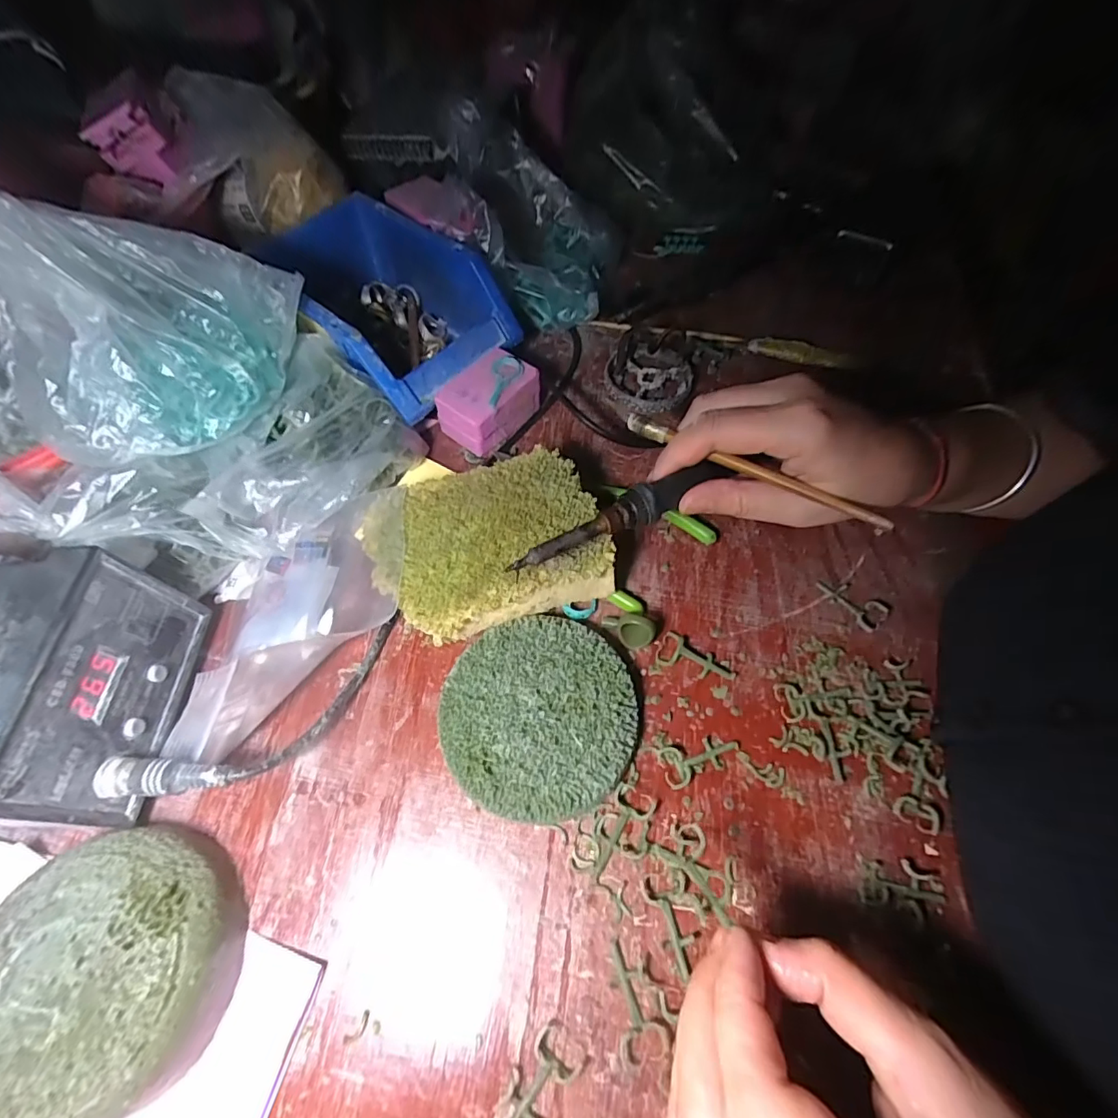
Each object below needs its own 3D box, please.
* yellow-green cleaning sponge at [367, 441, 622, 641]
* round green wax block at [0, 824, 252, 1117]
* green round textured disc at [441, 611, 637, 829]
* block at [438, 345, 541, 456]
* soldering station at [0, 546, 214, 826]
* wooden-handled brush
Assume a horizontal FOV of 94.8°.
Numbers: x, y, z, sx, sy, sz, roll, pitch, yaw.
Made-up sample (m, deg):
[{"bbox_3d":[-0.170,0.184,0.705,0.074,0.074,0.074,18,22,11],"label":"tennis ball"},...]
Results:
[{"bbox_3d":[-0.044,-0.006,0.314,0.130,0.050,0.097,-18,63,-9],"label":"yellow-green cleaning sponge"},{"bbox_3d":[-0.193,0.175,0.222,0.097,0.036,0.097,0,61,0],"label":"round green wax block"},{"bbox_3d":[-0.011,0.083,0.279,0.102,0.024,0.102,0,61,0],"label":"green round textured disc"},{"bbox_3d":[-0.052,-0.117,0.383,0.047,0.040,0.068,38,68,19],"label":"block"},{"bbox_3d":[-0.281,0.057,0.247,0.139,0.076,0.121,0,61,1],"label":"soldering station"},{"bbox_3d":[0.098,-0.047,0.267,0.141,0.012,0.005,29,64,21],"label":"wooden-handled brush"}]

